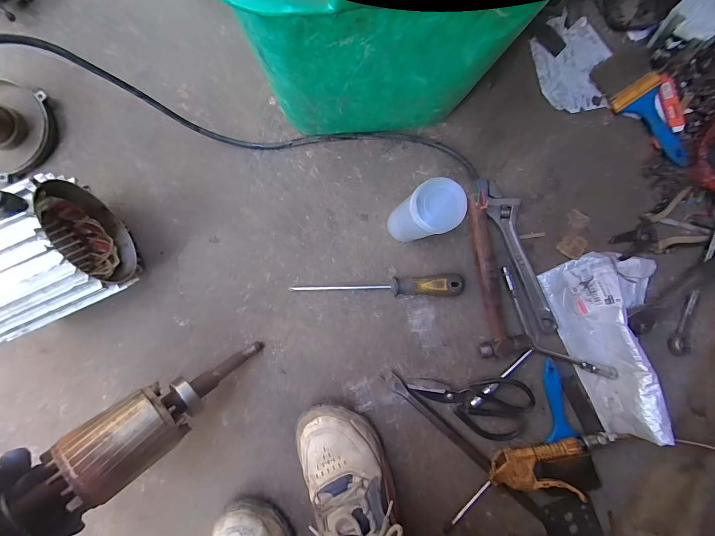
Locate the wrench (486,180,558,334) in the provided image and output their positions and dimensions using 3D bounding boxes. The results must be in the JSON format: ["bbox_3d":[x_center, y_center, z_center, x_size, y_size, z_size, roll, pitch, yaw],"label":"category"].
[{"bbox_3d":[0.248,-0.015,0.484,0.048,0.022,0.243,-16,91,-4],"label":"wrench"}]

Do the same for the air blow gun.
[{"bbox_3d":[0.254,0.300,0.456,0.246,0.041,0.088,-16,91,-4],"label":"air blow gun"}]

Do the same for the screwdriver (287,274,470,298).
[{"bbox_3d":[0.034,0.029,0.455,0.252,0.037,0.030,-3,90,-4],"label":"screwdriver"}]

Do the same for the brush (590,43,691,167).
[{"bbox_3d":[0.457,-0.249,0.493,0.081,0.021,0.203,-38,92,-4],"label":"brush"}]

